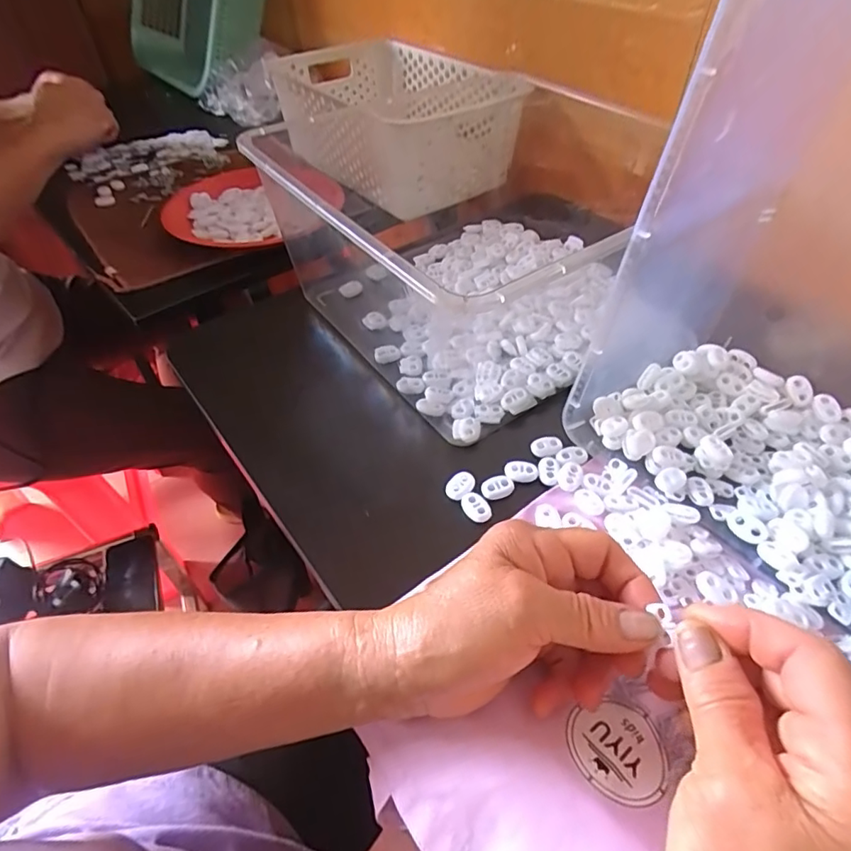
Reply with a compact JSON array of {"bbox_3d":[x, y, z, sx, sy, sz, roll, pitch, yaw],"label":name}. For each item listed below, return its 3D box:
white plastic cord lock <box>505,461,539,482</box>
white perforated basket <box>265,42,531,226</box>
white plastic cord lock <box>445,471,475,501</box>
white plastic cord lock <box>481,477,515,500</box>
[{"bbox_3d":[0.066,0.031,0.363,0.022,0.004,0.015,1,47,2],"label":"white plastic cord lock"},{"bbox_3d":[-0.050,-0.398,0.682,0.241,0.110,0.351,-15,49,-11],"label":"white perforated basket"},{"bbox_3d":[0.024,0.041,0.356,0.015,0.005,0.022,36,58,29],"label":"white plastic cord lock"},{"bbox_3d":[0.049,0.041,0.353,0.022,0.004,0.015,-13,48,-10],"label":"white plastic cord lock"}]

